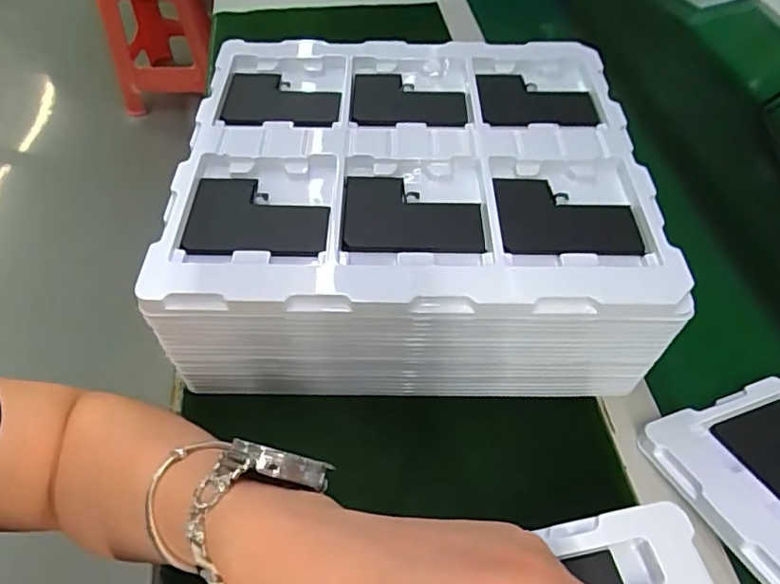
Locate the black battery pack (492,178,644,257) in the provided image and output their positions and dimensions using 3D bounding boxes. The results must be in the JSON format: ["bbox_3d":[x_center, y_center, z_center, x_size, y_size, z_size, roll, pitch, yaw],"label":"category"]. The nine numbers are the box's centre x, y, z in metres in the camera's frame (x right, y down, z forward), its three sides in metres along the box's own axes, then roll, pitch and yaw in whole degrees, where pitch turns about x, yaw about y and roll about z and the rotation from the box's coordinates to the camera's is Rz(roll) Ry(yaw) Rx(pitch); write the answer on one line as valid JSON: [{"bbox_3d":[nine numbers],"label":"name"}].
[{"bbox_3d":[0.115,-0.050,0.359,0.086,0.007,0.068,2,55,3],"label":"black battery pack"}]

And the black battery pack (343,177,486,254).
[{"bbox_3d":[0.015,-0.051,0.360,0.089,0.008,0.068,2,53,1],"label":"black battery pack"}]

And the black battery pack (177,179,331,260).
[{"bbox_3d":[-0.084,-0.050,0.353,0.086,0.009,0.065,0,53,0],"label":"black battery pack"}]

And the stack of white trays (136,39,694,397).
[{"bbox_3d":[0.017,-0.077,0.425,0.310,0.107,0.280,1,53,0],"label":"stack of white trays"}]

